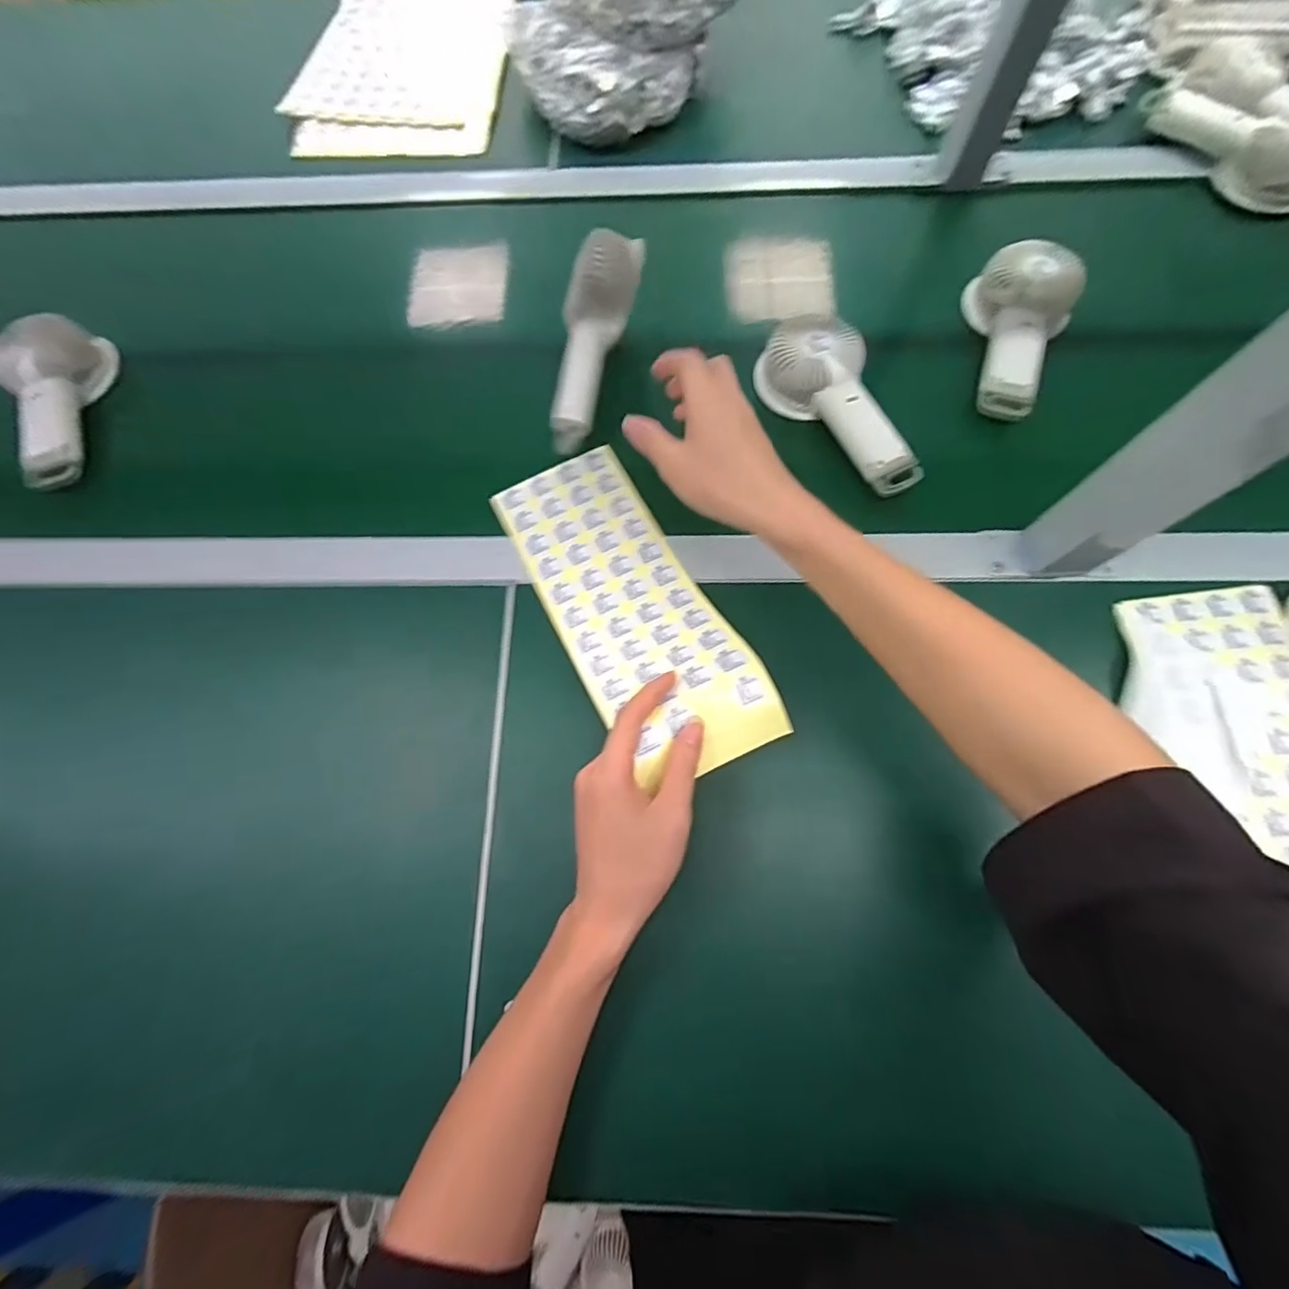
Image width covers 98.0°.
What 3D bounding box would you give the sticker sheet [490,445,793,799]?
[{"bbox_3d":[-0.014,-0.034,0.431,0.116,0.027,0.288,-31,62,-8],"label":"sticker sheet"}]

